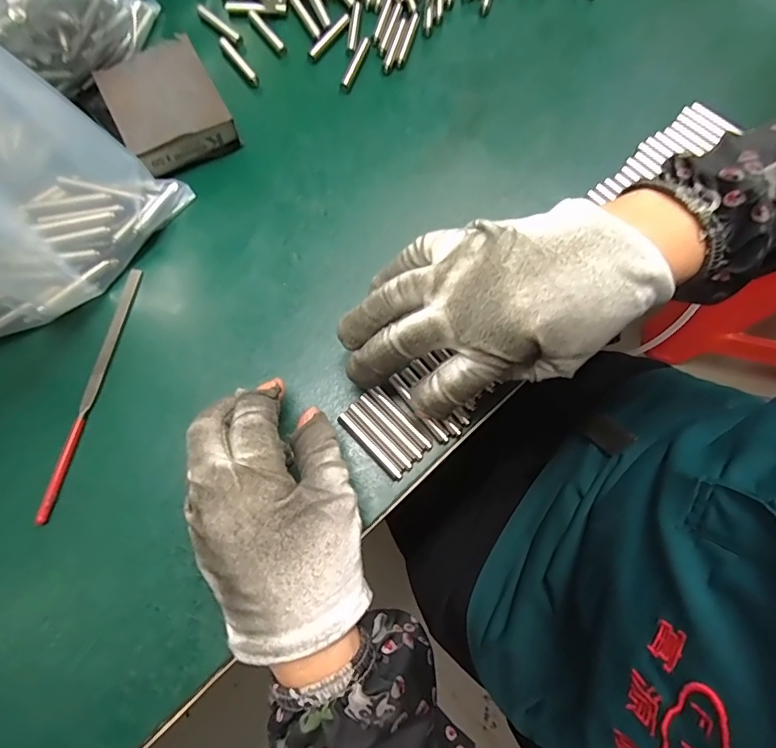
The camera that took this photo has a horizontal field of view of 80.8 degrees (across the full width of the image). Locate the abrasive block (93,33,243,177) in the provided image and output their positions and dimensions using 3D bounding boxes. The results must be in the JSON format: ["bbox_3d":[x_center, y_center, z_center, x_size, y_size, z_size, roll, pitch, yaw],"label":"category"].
[{"bbox_3d":[-0.151,-0.184,0.316,0.067,0.032,0.082,-30,75,-8],"label":"abrasive block"}]

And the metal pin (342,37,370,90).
[{"bbox_3d":[-0.023,-0.230,0.338,0.007,0.008,0.046,20,74,7],"label":"metal pin"}]

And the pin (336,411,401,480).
[{"bbox_3d":[-0.011,0.041,0.255,0.007,0.005,0.048,-43,77,-11],"label":"pin"}]

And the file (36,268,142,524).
[{"bbox_3d":[-0.176,0.007,0.272,0.010,0.005,0.155,7,73,3],"label":"file"}]

